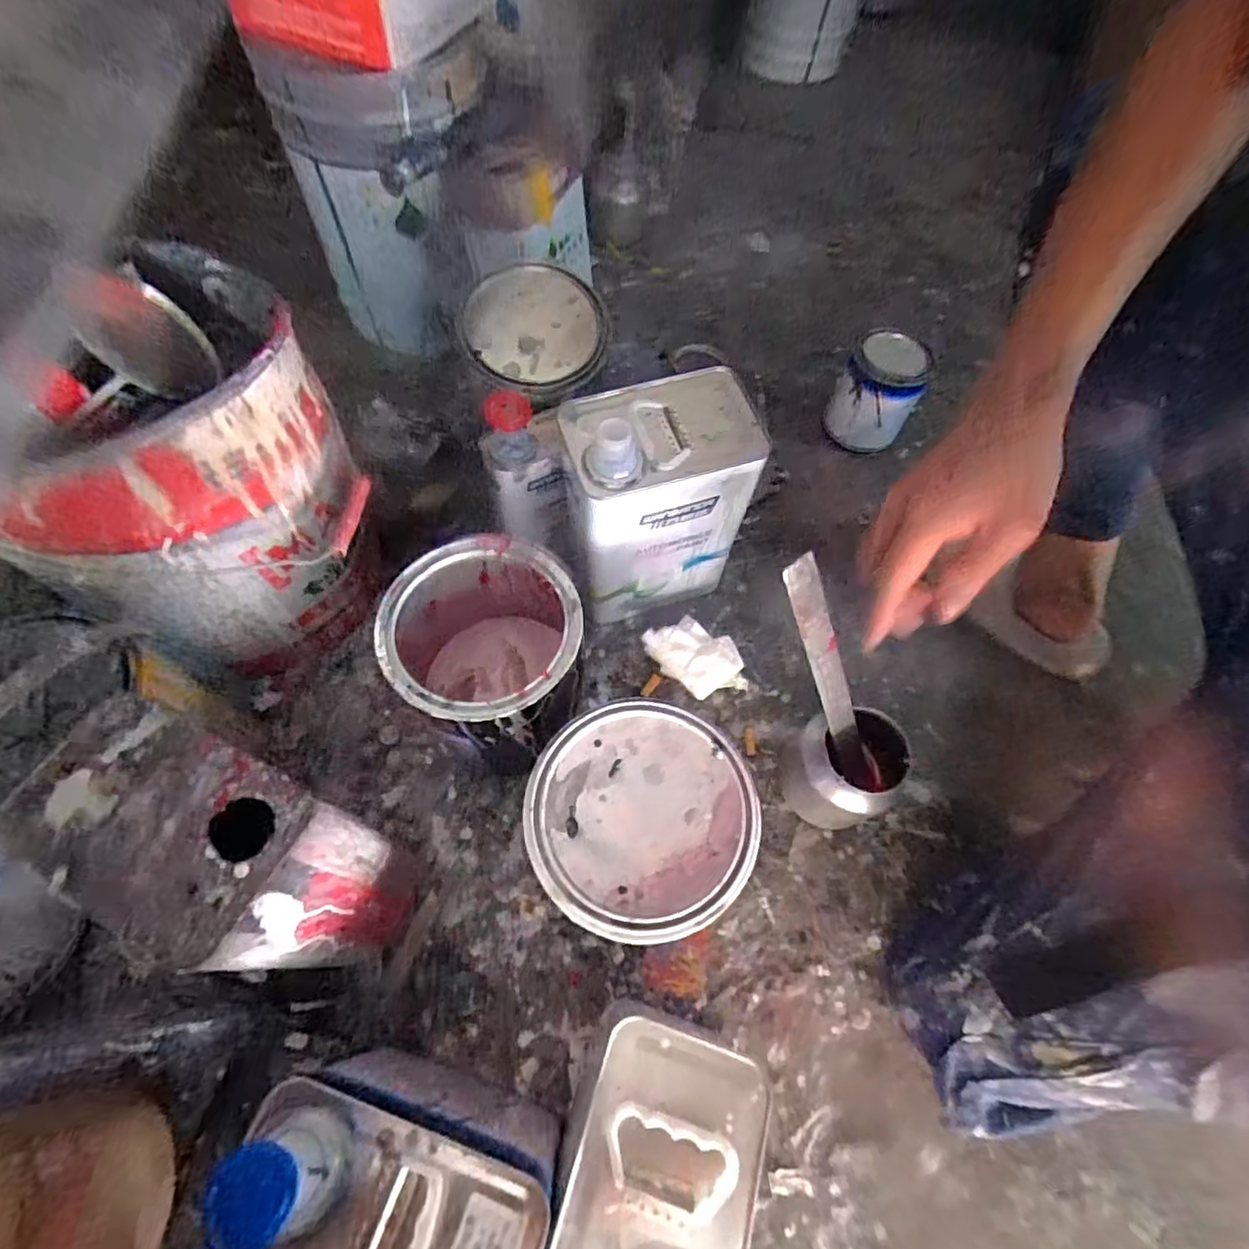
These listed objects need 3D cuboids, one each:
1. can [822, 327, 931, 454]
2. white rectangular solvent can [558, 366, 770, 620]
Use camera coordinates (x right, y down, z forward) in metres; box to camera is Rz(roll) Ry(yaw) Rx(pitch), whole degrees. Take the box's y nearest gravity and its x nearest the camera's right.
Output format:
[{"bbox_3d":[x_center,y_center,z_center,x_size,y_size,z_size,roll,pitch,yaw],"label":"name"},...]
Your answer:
[{"bbox_3d":[0.337,-0.303,0.813,0.106,0.133,0.126,29,64,11],"label":"can"},{"bbox_3d":[0.028,-0.105,0.604,0.159,0.283,0.107,-16,64,-13],"label":"white rectangular solvent can"}]

